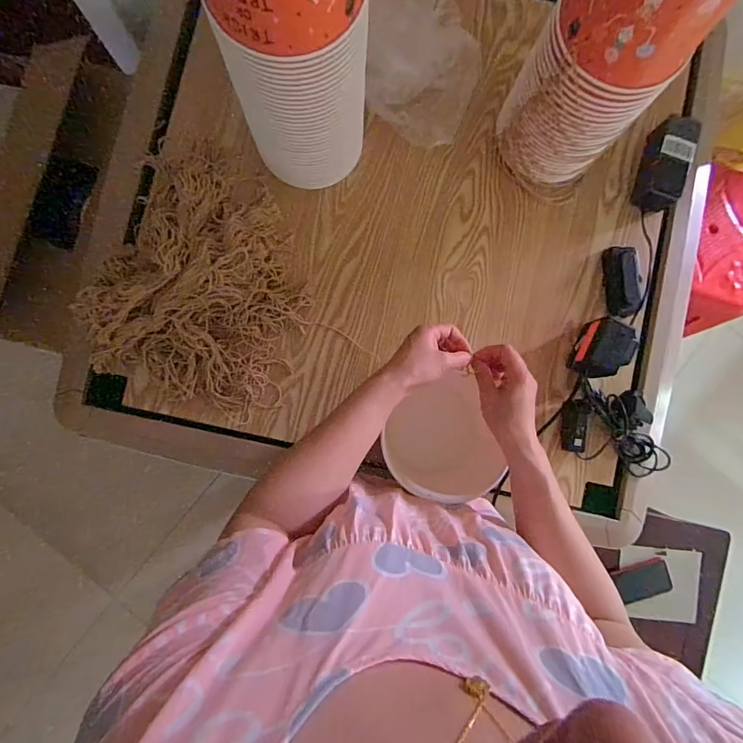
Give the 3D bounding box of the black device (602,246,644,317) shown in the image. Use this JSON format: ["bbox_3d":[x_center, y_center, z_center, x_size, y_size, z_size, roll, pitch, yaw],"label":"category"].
[{"bbox_3d":[0.397,-0.143,0.669,0.049,0.028,0.113,-3,87,-3],"label":"black device"}]

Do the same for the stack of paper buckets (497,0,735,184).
[{"bbox_3d":[0.281,-0.376,0.513,0.154,0.336,0.141,44,86,0],"label":"stack of paper buckets"}]

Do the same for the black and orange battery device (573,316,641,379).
[{"bbox_3d":[0.339,-0.031,0.618,0.056,0.084,0.083,19,86,-2],"label":"black and orange battery device"}]

